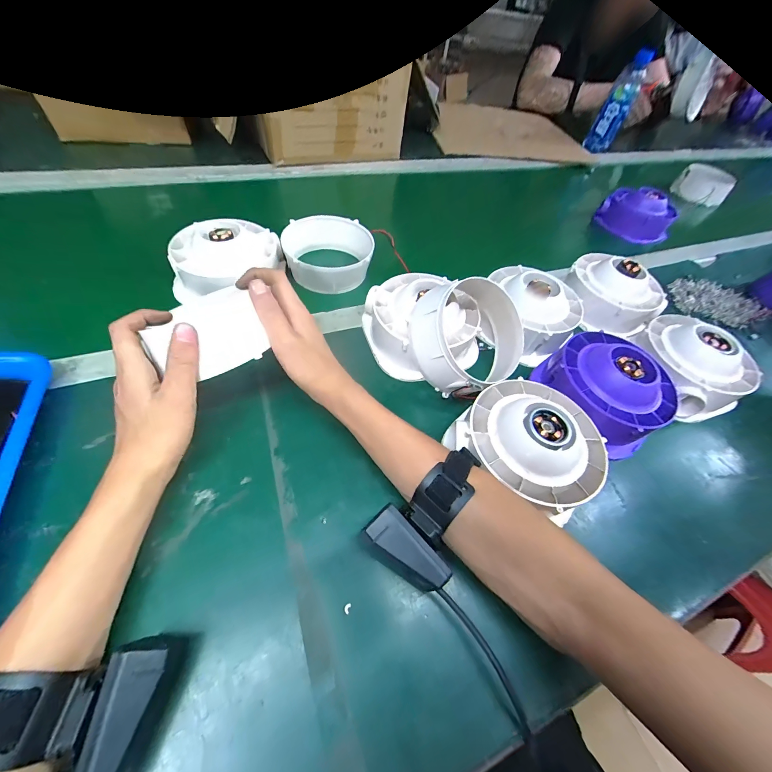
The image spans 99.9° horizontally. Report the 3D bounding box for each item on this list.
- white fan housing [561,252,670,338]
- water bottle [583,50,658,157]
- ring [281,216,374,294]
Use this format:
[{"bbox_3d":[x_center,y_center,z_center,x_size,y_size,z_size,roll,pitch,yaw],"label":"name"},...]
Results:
[{"bbox_3d":[0.346,-0.146,0.493,0.121,0.075,0.131,-4,57,-12],"label":"white fan housing"},{"bbox_3d":[0.637,-0.776,0.898,0.077,0.221,0.066,35,40,19],"label":"water bottle"},{"bbox_3d":[-0.080,-0.194,0.467,0.118,0.057,0.133,2,56,-8],"label":"ring"}]

